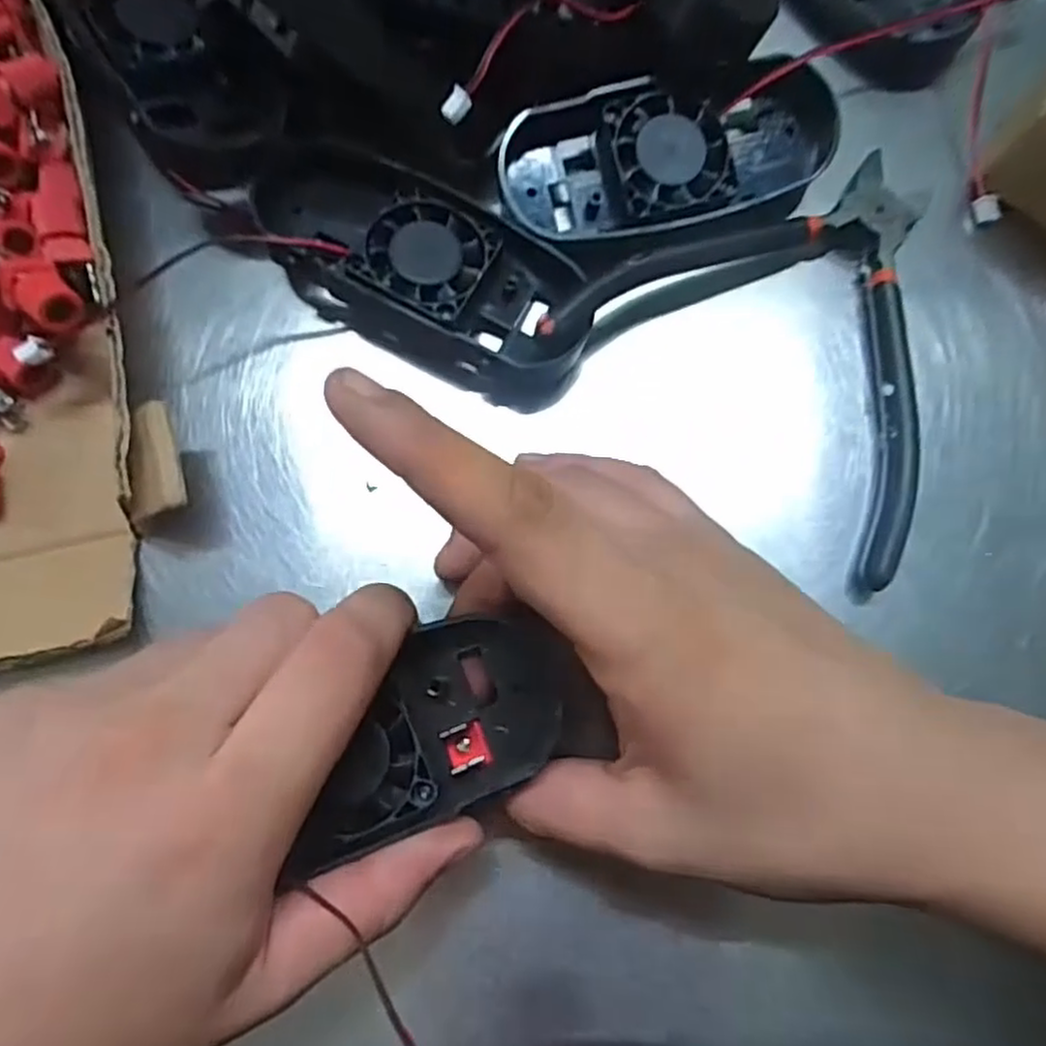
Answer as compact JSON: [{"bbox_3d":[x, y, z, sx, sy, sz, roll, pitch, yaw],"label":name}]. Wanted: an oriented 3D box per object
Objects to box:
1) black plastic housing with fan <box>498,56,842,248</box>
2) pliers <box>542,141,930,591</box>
[{"bbox_3d":[0.055,-0.123,0.244,0.121,0.025,0.052,-13,78,-2],"label":"black plastic housing with fan"},{"bbox_3d":[0.099,-0.066,0.230,0.125,0.025,0.121,41,82,8],"label":"pliers"}]

